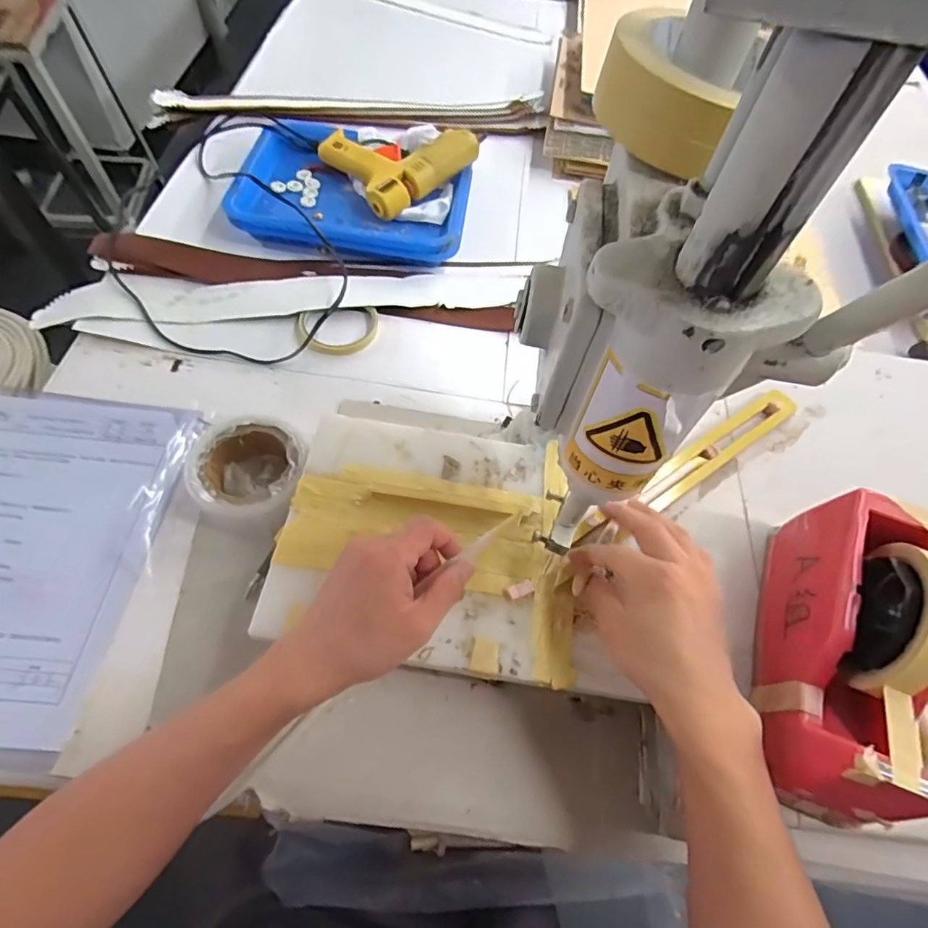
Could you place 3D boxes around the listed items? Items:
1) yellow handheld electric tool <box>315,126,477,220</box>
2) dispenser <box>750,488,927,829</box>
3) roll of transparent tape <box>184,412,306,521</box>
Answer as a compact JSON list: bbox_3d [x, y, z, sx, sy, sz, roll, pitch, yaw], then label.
[{"bbox_3d":[-0.084,-0.407,0.709,0.161,0.058,0.159,-34,69,-20],"label":"yellow handheld electric tool"},{"bbox_3d":[0.258,0.118,0.350,0.067,0.114,0.201,18,62,6],"label":"dispenser"},{"bbox_3d":[-0.193,0.007,0.487,0.096,0.054,0.100,3,60,-5],"label":"roll of transparent tape"}]

